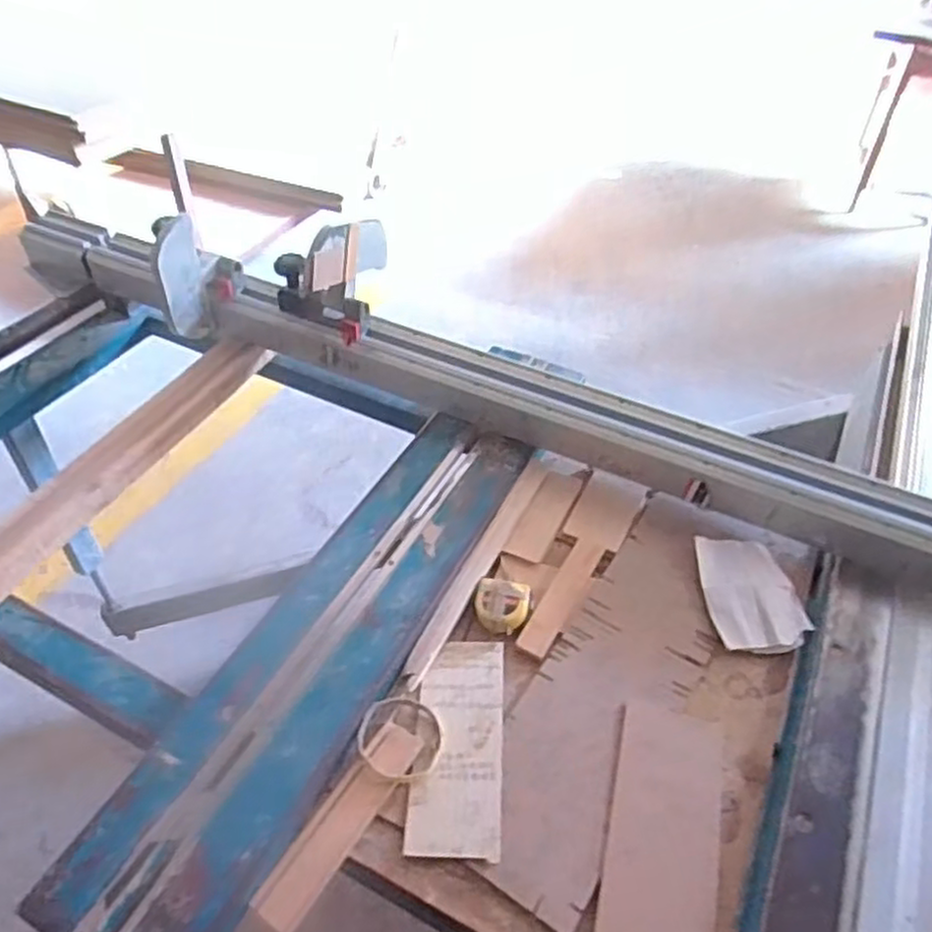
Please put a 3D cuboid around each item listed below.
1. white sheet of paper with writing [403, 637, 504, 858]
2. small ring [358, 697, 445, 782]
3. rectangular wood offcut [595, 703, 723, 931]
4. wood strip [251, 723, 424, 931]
[{"bbox_3d":[-0.006,0.252,0.684,0.079,0.007,0.205,3,45,2],"label":"white sheet of paper with writing"},{"bbox_3d":[-0.059,0.248,0.677,0.078,0.014,0.078,1,45,-1],"label":"small ring"},{"bbox_3d":[0.170,0.322,0.632,0.093,0.011,0.238,12,45,10],"label":"rectangular wood offcut"},{"bbox_3d":[-0.103,0.304,0.632,0.039,0.015,0.180,27,50,24],"label":"wood strip"}]

